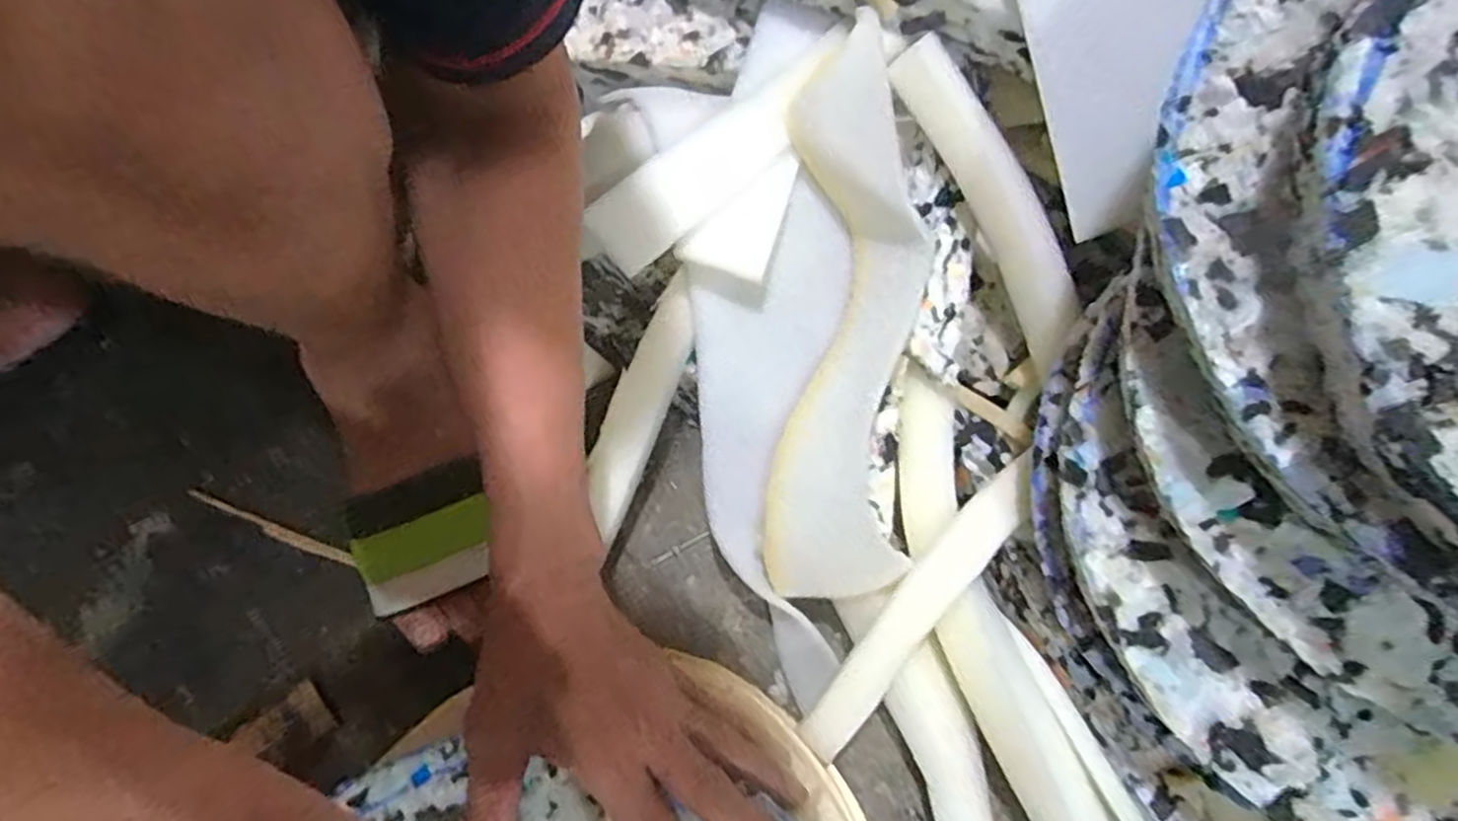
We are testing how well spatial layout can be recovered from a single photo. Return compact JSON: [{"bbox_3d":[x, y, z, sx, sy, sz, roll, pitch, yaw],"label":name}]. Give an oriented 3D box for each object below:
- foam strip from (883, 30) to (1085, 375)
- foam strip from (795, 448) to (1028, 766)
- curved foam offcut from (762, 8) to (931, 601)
[{"bbox_3d":[0.144,-0.114,0.406,0.039,0.025,0.176,-32,97,-12],"label":"foam strip"},{"bbox_3d":[0.107,0.108,0.423,0.028,0.013,0.189,38,88,15],"label":"foam strip"},{"bbox_3d":[0.066,-0.051,0.417,0.075,0.050,0.308,4,92,2],"label":"curved foam offcut"}]

